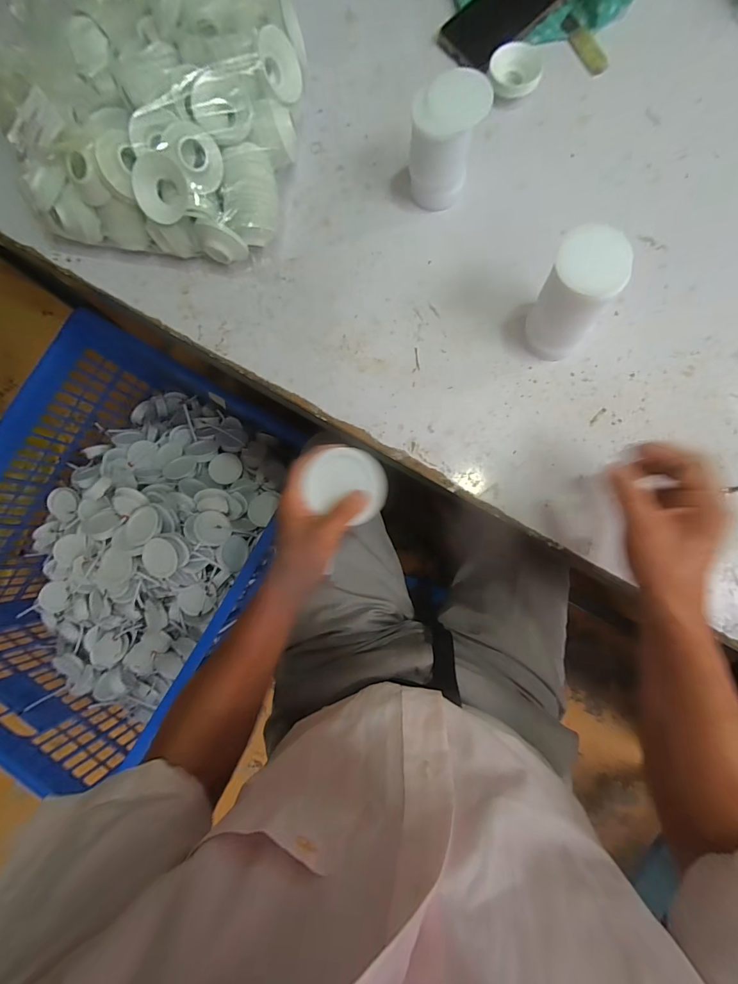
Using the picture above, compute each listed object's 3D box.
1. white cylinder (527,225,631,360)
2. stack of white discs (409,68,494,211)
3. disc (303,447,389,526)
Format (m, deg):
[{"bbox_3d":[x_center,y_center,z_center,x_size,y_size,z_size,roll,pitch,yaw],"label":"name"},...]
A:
[{"bbox_3d":[0.191,-0.181,0.368,0.064,0.109,0.061,38,86,8],"label":"white cylinder"},{"bbox_3d":[0.077,-0.357,0.402,0.058,0.093,0.067,44,87,8],"label":"stack of white discs"},{"bbox_3d":[-0.019,-0.009,0.370,0.074,0.010,0.063,16,83,-8],"label":"disc"}]

